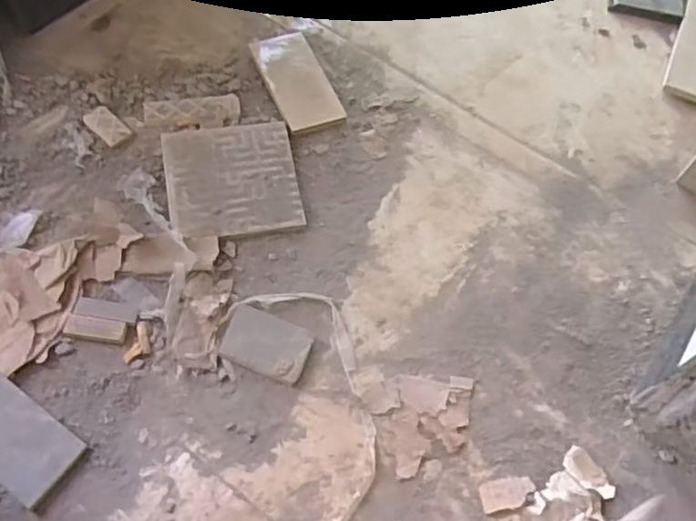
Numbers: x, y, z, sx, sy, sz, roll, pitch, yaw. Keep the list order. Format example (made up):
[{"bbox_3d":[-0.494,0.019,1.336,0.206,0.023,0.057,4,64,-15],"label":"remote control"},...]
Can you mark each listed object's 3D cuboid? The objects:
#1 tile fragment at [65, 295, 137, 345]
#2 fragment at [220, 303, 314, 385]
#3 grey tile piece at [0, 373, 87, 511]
[{"bbox_3d":[-0.240,0.058,0.643,0.061,0.005,0.041,9,61,1],"label":"tile fragment"},{"bbox_3d":[-0.079,0.082,0.642,0.082,0.014,0.055,20,61,7],"label":"fragment"},{"bbox_3d":[-0.315,0.143,0.589,0.164,0.012,0.065,36,55,8],"label":"grey tile piece"}]

